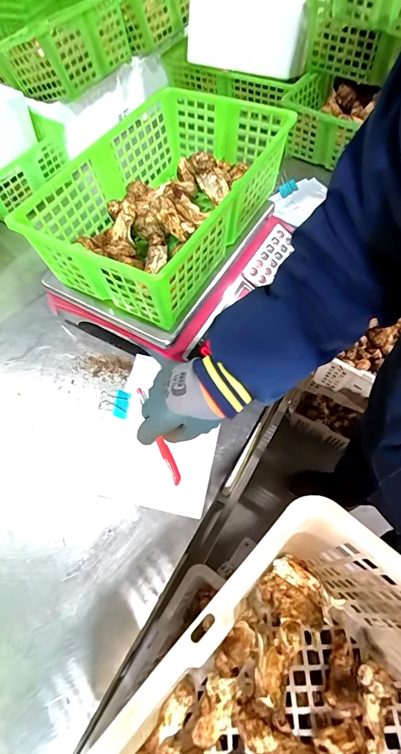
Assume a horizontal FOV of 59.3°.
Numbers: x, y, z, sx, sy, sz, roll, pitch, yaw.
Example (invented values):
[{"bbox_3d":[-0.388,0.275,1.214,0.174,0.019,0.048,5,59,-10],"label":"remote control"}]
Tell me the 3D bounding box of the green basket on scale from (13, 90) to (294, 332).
[{"bbox_3d":[-0.046,-0.241,0.473,0.218,0.106,0.337,27,67,17],"label":"green basket on scale"}]

